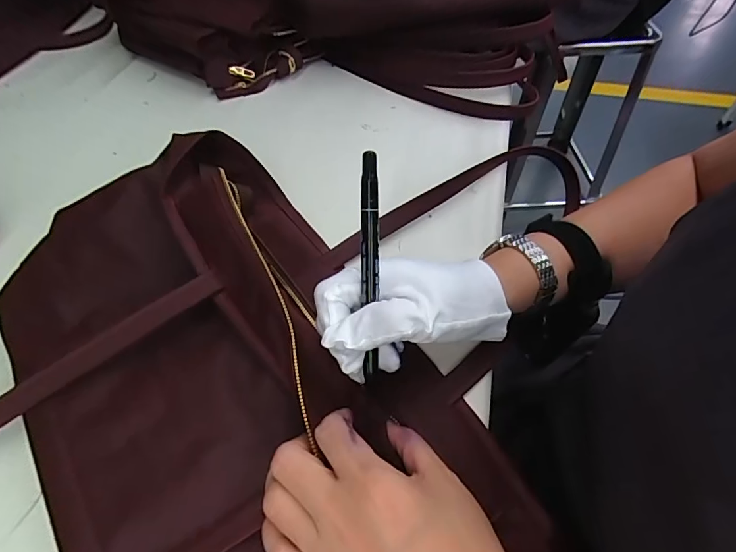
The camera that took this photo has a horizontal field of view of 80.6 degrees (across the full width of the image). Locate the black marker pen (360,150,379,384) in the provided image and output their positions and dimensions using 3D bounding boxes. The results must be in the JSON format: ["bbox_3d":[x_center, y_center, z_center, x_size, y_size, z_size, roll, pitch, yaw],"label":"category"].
[{"bbox_3d":[0.001,-0.002,0.245,0.009,0.131,0.010,-1,14,-1],"label":"black marker pen"}]

